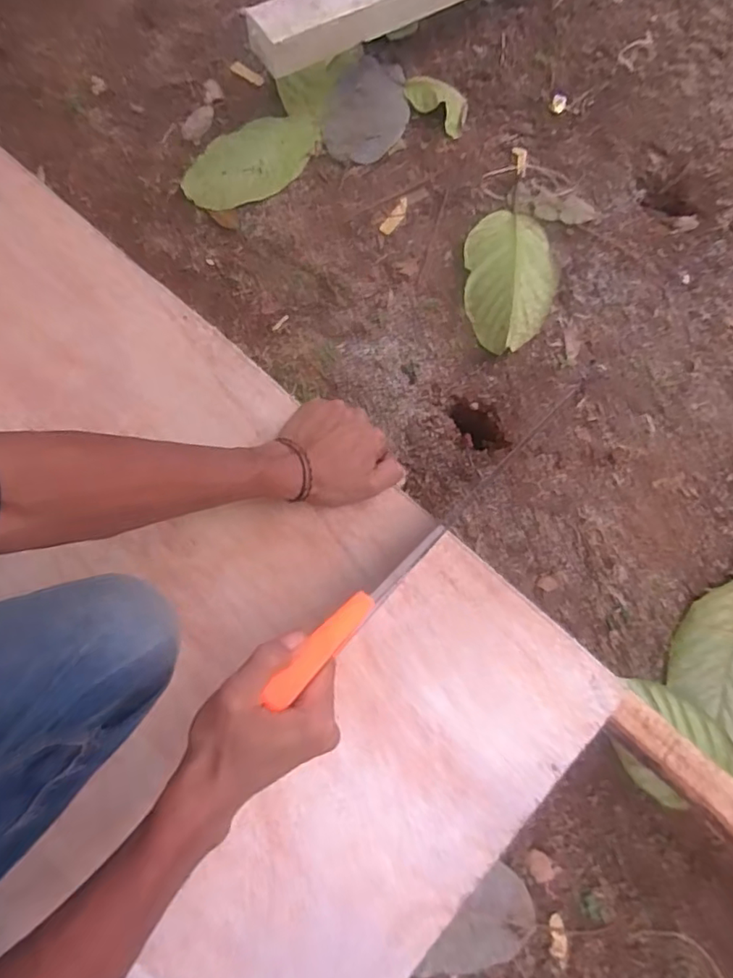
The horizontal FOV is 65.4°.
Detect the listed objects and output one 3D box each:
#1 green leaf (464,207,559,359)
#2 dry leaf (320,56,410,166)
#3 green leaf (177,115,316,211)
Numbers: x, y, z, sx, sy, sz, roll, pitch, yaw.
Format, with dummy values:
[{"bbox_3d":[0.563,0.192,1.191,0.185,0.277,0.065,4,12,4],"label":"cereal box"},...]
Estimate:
[{"bbox_3d":[0.172,-0.246,0.669,0.109,0.031,0.182,1,78,2],"label":"green leaf"},{"bbox_3d":[0.004,-0.489,0.740,0.103,0.021,0.156,20,80,5],"label":"dry leaf"},{"bbox_3d":[-0.144,-0.415,0.723,0.178,0.017,0.101,-18,78,-2],"label":"green leaf"}]

